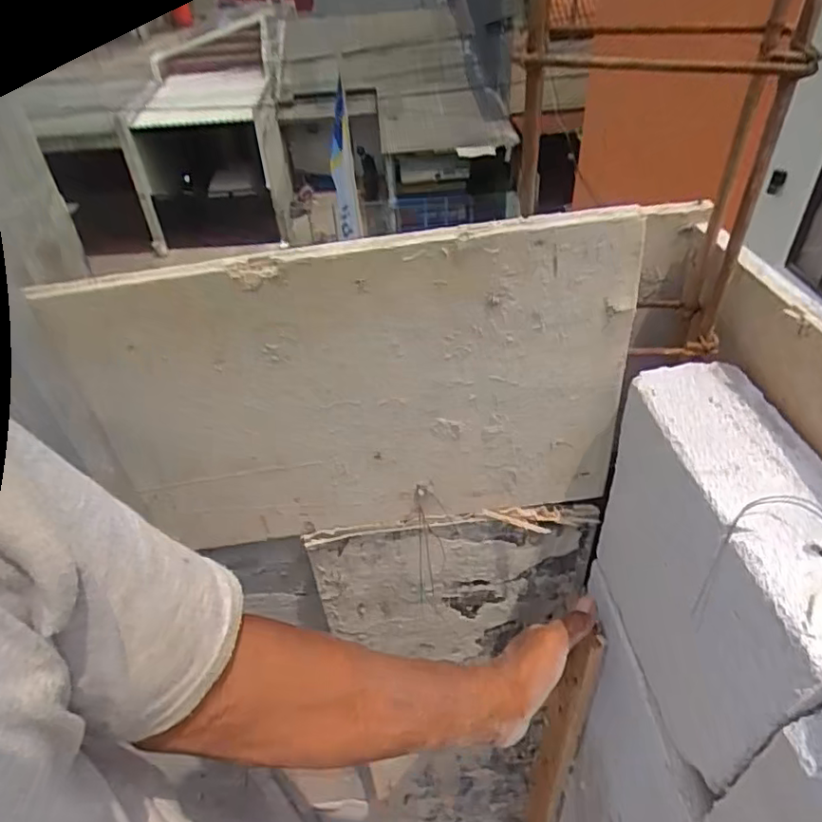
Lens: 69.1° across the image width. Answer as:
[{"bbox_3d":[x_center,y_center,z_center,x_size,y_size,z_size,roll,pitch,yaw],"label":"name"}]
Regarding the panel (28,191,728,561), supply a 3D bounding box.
[{"bbox_3d":[-0.018,-0.004,0.407,0.367,0.236,0.011,-6,40,-2],"label":"panel"}]

